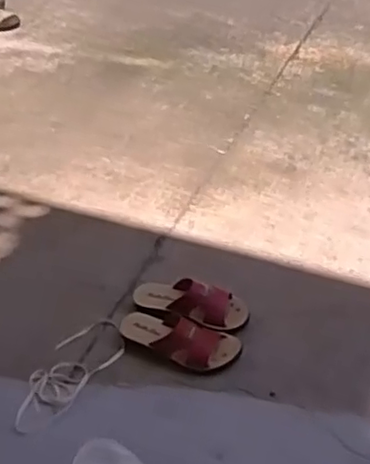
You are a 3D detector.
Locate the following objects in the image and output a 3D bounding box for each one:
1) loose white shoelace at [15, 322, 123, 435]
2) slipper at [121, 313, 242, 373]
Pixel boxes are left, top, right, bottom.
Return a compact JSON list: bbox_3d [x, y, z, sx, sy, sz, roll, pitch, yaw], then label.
[{"bbox_3d":[-0.217,0.258,1.173,0.113,0.011,0.265,25,51,31],"label":"loose white shoelace"},{"bbox_3d":[-0.015,0.186,1.148,0.220,0.078,0.090,16,47,24],"label":"slipper"}]

